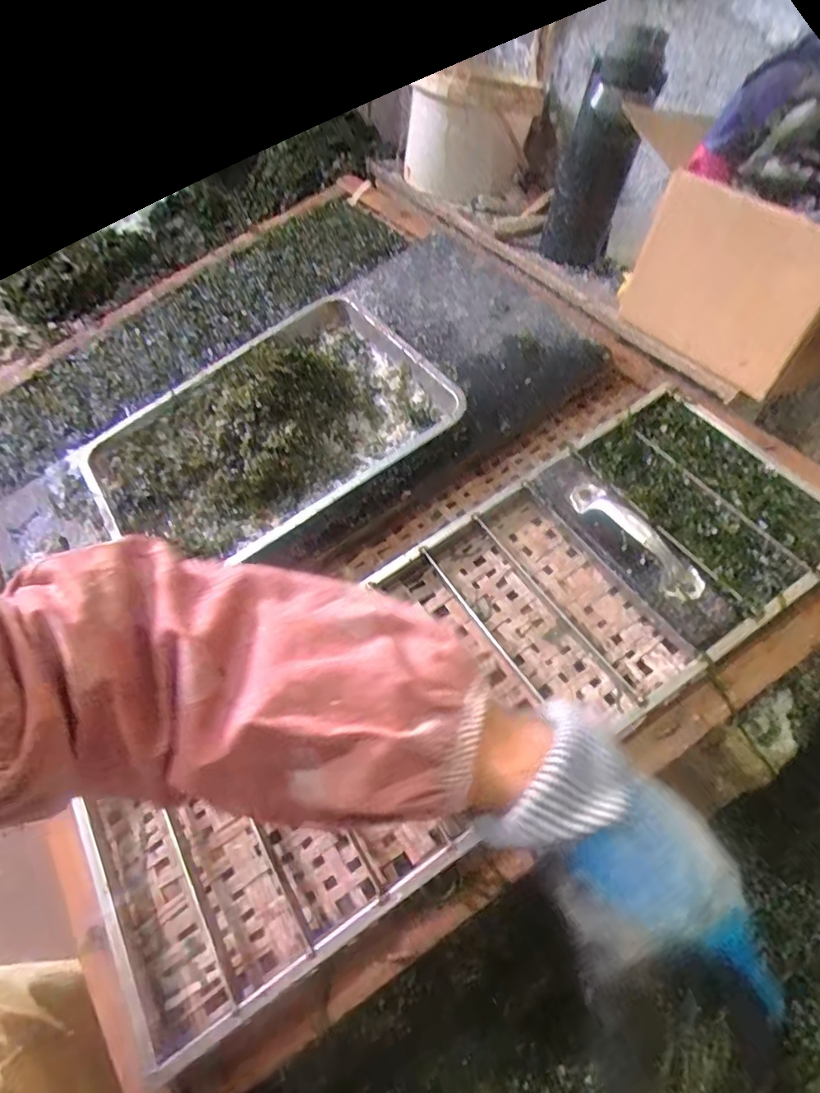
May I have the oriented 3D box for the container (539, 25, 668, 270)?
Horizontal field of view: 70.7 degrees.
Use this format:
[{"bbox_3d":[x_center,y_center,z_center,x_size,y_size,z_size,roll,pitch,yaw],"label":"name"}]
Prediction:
[{"bbox_3d":[0.229,-0.471,0.702,0.082,0.218,0.092,24,54,13],"label":"container"}]

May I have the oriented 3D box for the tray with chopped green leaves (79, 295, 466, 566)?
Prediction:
[{"bbox_3d":[-0.163,-0.130,0.631,0.379,0.069,0.279,-35,67,-7],"label":"tray with chopped green leaves"}]

